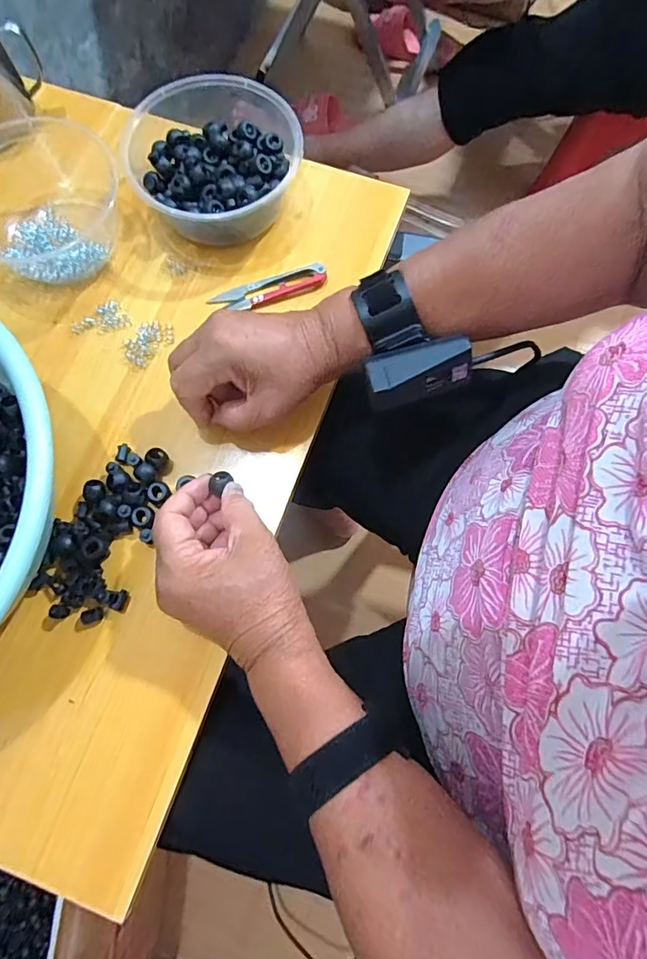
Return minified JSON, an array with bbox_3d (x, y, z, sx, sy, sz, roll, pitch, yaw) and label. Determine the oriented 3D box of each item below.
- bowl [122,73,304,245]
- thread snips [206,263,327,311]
[{"bbox_3d":[-0.099,-0.273,0.418,0.155,0.056,0.137,35,78,8],"label":"bowl"},{"bbox_3d":[-0.046,-0.163,0.412,0.098,0.010,0.021,-17,77,-5],"label":"thread snips"}]

